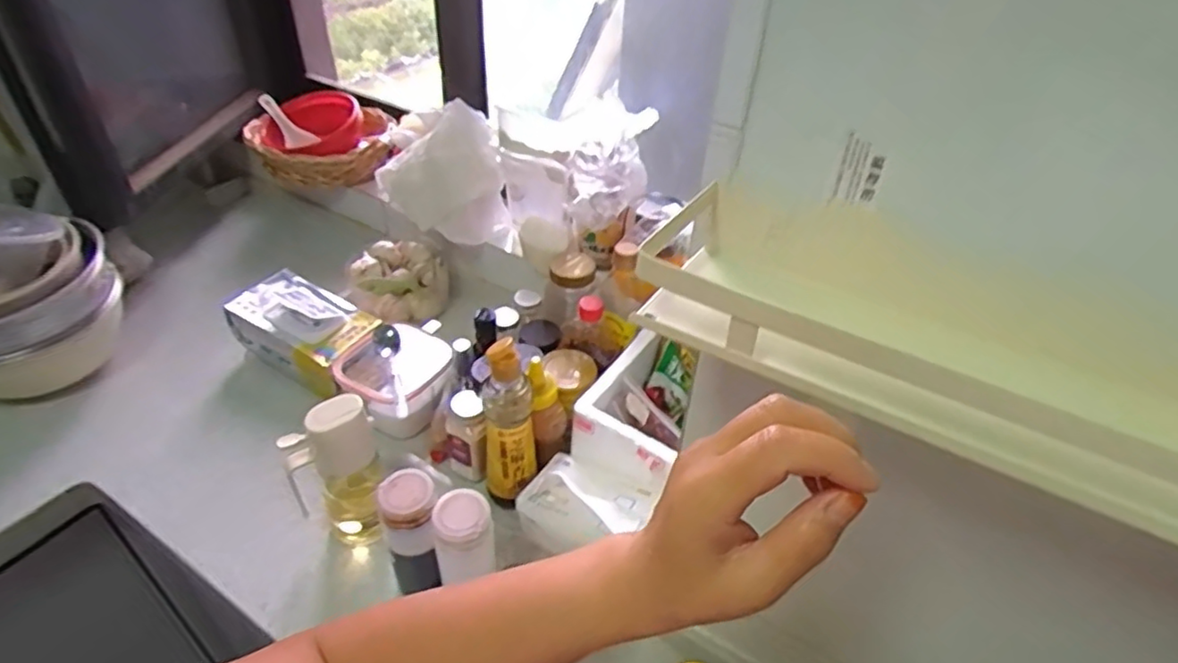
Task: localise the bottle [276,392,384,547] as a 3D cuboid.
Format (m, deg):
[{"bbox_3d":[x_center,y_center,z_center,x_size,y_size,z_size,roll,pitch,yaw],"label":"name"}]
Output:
[{"bbox_3d":[-0.285,0.161,0.740,0.097,0.188,0.072,-17,44,-23],"label":"bottle"}]

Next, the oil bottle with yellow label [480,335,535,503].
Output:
[{"bbox_3d":[-0.093,0.102,0.751,0.060,0.207,0.059,-3,41,-8],"label":"oil bottle with yellow label"}]

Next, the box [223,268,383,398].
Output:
[{"bbox_3d":[-0.416,-0.003,0.978,0.220,0.089,0.126,24,44,23],"label":"box"}]

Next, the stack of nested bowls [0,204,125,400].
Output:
[{"bbox_3d":[-0.785,-0.042,0.887,0.206,0.253,0.243,31,48,29],"label":"stack of nested bowls"}]

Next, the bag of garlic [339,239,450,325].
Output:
[{"bbox_3d":[-0.320,-0.083,1.099,0.148,0.085,0.147,22,44,21],"label":"bag of garlic"}]

